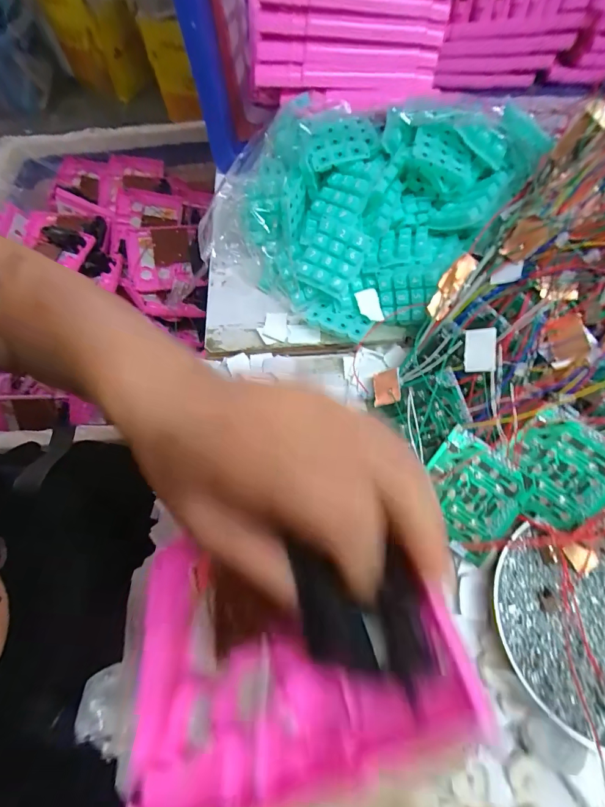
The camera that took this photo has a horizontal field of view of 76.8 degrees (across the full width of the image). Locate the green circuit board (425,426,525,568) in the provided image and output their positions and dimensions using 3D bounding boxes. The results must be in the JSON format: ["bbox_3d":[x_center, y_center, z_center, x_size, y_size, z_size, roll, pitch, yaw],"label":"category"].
[{"bbox_3d":[0.114,0.064,0.265,0.068,0.004,0.069,37,87,4],"label":"green circuit board"}]

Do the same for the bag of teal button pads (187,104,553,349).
[{"bbox_3d":[0.045,-0.180,0.337,0.228,0.058,0.225,33,99,9],"label":"bag of teal button pads"}]

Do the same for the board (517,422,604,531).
[{"bbox_3d":[0.174,0.047,0.259,0.065,0.004,0.067,37,99,15],"label":"board"}]

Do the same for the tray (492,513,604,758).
[{"bbox_3d":[0.197,0.143,0.245,0.129,0.022,0.126,-6,67,1],"label":"tray"}]

